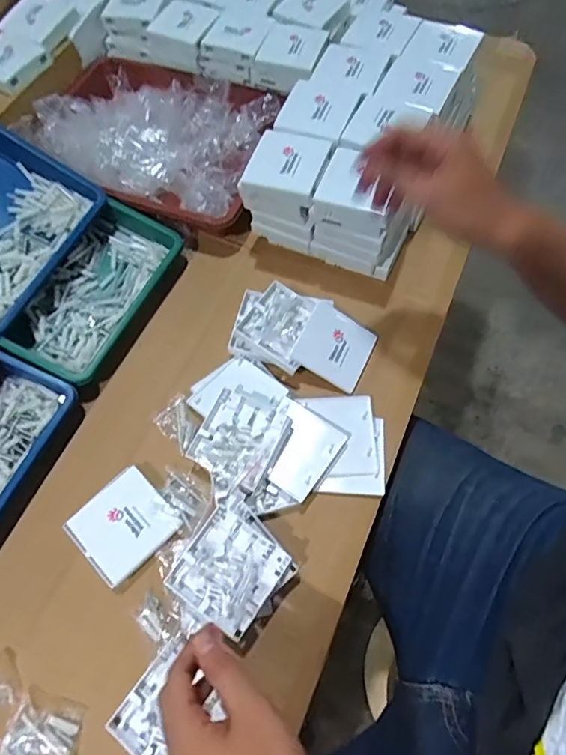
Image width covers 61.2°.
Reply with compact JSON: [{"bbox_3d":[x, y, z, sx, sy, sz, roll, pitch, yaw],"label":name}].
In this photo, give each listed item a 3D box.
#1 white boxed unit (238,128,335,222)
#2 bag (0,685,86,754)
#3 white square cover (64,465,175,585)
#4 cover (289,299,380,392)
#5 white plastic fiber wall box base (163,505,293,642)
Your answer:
[{"bbox_3d":[0.005,-0.243,0.581,0.095,0.063,0.086,20,66,12],"label":"white boxed unit"},{"bbox_3d":[-0.219,0.327,0.421,0.066,0.013,0.084,22,67,13],"label":"bag"},{"bbox_3d":[-0.162,0.149,0.486,0.089,0.010,0.086,-42,69,-16],"label":"white square cover"},{"bbox_3d":[0.062,-0.038,0.561,0.083,0.008,0.085,32,64,-6],"label":"cover"},{"bbox_3d":[-0.051,0.181,0.450,0.086,0.017,0.086,32,69,16],"label":"white plastic fiber wall box base"}]

